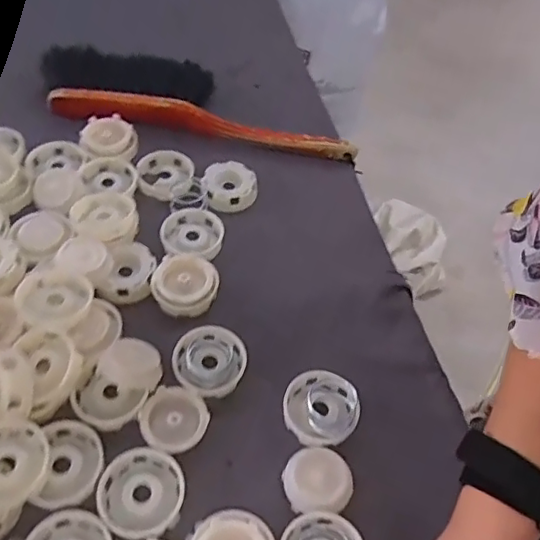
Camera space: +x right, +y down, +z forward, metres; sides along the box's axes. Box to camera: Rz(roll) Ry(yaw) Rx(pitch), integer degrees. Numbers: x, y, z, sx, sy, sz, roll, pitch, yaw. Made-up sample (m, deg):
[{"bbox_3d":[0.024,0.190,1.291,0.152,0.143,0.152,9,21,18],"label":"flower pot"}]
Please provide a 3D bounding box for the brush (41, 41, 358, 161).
[{"bbox_3d":[-0.083,-0.191,0.651,0.356,0.043,0.091,7,52,2],"label":"brush"}]

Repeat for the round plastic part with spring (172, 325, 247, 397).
[{"bbox_3d":[-0.052,0.078,0.492,0.060,0.025,0.057,1,52,-2],"label":"round plastic part with spring"}]

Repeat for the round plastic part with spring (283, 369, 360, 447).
[{"bbox_3d":[0.041,0.113,0.472,0.056,0.038,0.060,-2,55,-6],"label":"round plastic part with spring"}]

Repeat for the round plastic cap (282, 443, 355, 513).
[{"bbox_3d":[0.037,0.163,0.444,0.051,0.027,0.050,1,52,-2],"label":"round plastic cap"}]

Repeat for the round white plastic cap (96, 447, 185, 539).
[{"bbox_3d":[-0.096,0.166,0.425,0.062,0.014,0.062,2,54,-3],"label":"round white plastic cap"}]

